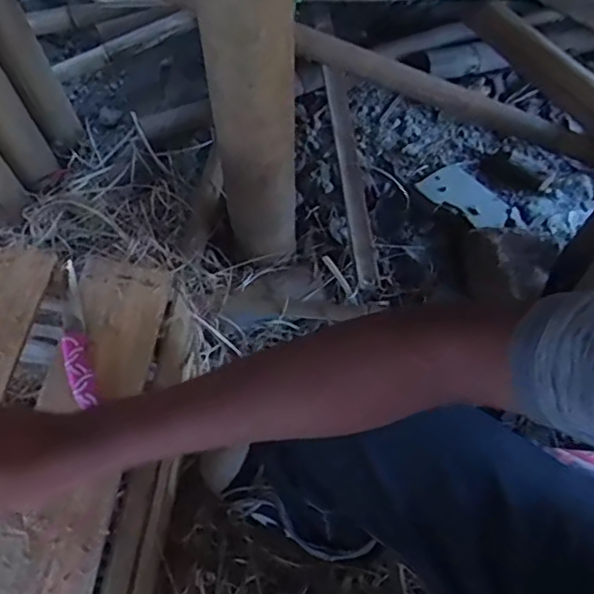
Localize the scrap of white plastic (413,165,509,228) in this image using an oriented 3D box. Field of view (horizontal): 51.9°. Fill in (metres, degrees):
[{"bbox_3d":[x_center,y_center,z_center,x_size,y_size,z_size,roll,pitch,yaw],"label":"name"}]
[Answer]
[{"bbox_3d":[0.320,-0.187,1.133,0.159,0.012,0.126,40,55,19],"label":"scrap of white plastic"}]

